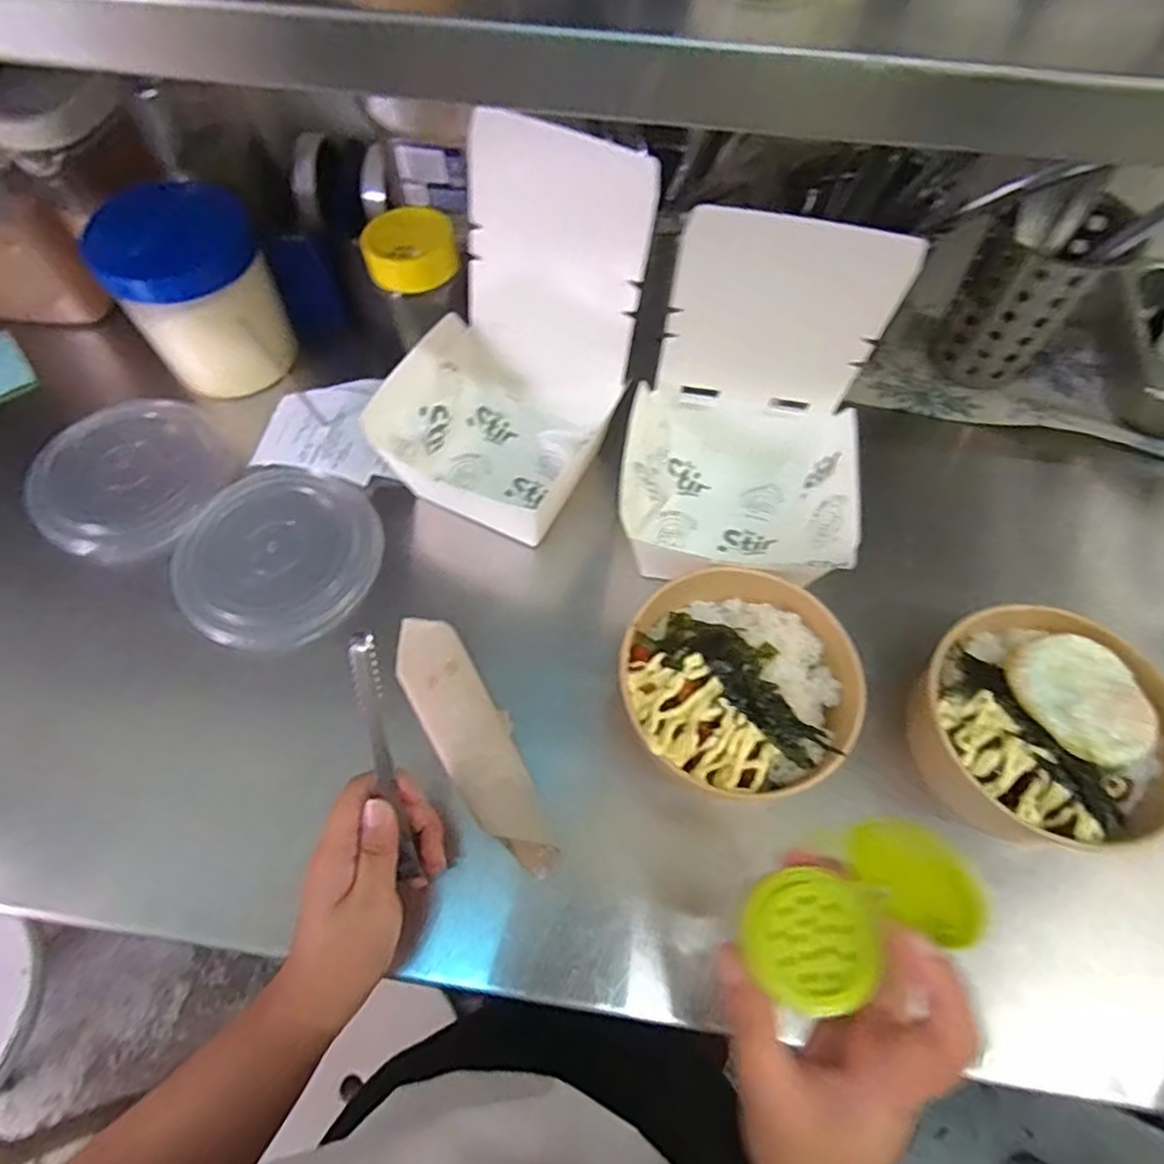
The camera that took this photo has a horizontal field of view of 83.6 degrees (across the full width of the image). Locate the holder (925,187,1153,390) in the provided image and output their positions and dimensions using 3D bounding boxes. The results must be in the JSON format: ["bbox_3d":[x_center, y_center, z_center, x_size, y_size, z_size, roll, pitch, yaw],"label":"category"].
[{"bbox_3d":[0.349,-0.227,0.522,0.090,0.120,0.073,12,62,6],"label":"holder"}]

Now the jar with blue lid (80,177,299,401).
[{"bbox_3d":[-0.314,-0.238,0.531,0.107,0.117,0.111,0,62,-1],"label":"jar with blue lid"}]

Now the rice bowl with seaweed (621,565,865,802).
[{"bbox_3d":[0.097,0.063,0.414,0.137,0.049,0.145,0,62,-1],"label":"rice bowl with seaweed"}]

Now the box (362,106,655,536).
[{"bbox_3d":[-0.052,-0.154,0.442,0.151,0.201,0.168,28,65,13],"label":"box"}]

